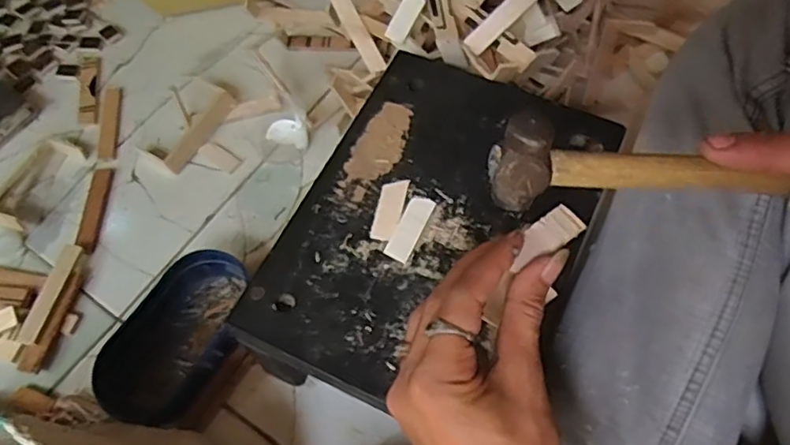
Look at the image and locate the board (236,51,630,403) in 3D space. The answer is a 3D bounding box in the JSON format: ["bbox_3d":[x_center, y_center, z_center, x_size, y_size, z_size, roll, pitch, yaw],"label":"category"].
[{"bbox_3d":[0.034,0.006,0.464,0.206,0.032,0.283,23,65,14],"label":"board"}]

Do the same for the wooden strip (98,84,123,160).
[{"bbox_3d":[-0.317,-0.112,0.688,0.018,0.008,0.099,-6,61,-1],"label":"wooden strip"}]

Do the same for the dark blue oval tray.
[{"bbox_3d":[-0.188,0.100,0.539,0.100,0.045,0.155,33,68,18],"label":"dark blue oval tray"}]

